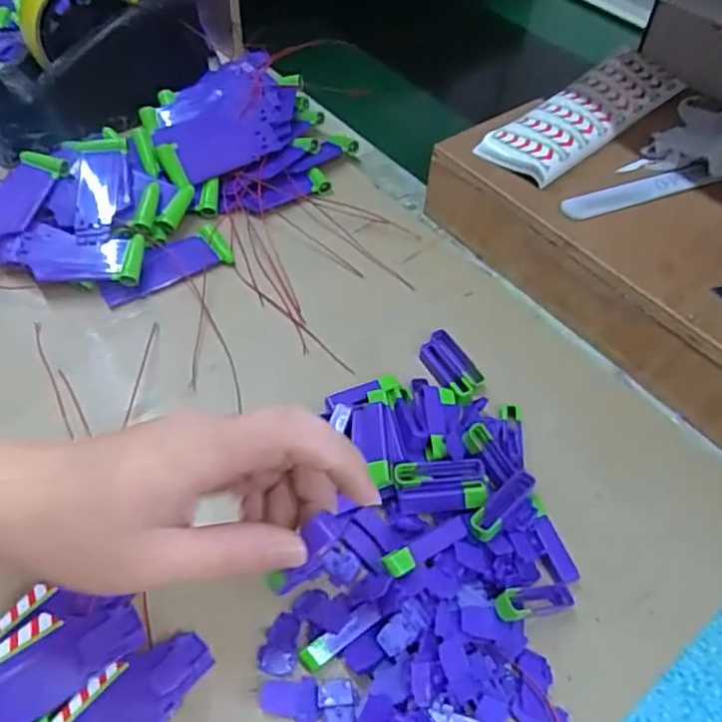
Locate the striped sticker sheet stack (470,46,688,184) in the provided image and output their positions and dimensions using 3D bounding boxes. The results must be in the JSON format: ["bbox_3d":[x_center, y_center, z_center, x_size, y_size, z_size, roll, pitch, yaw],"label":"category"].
[{"bbox_3d":[0.165,-0.181,0.450,0.180,0.020,0.055,-35,63,-26],"label":"striped sticker sheet stack"}]

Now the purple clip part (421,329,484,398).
[{"bbox_3d":[0.054,0.002,0.378,0.025,0.007,0.048,-22,58,-19],"label":"purple clip part"}]

